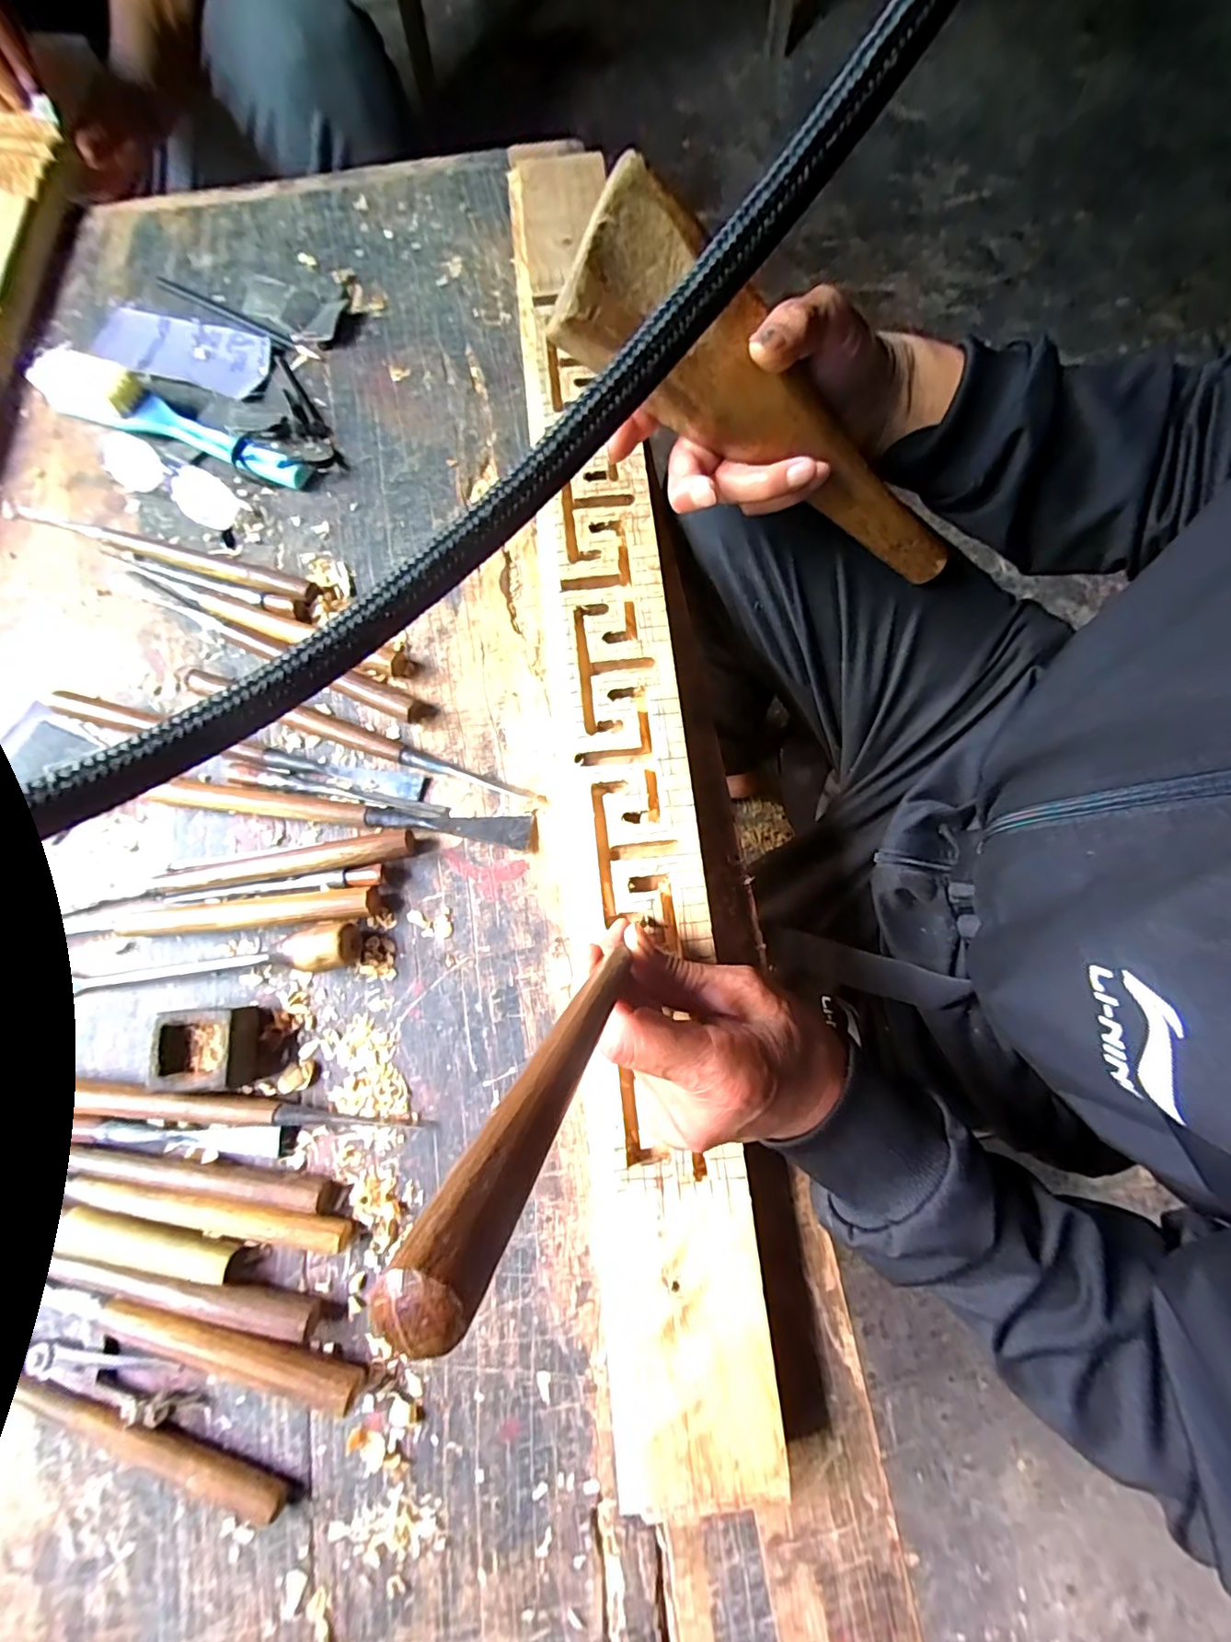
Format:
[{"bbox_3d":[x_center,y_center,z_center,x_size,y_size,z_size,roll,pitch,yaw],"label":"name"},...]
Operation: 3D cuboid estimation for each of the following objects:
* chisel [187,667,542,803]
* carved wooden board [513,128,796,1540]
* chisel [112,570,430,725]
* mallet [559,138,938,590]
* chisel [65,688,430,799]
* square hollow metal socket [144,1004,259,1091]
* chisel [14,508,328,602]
[{"bbox_3d":[-0.171,-0.056,0.379,0.256,0.015,0.017,19,78,5],"label":"chisel"},{"bbox_3d":[-0.010,-0.105,0.379,0.098,0.034,0.856,-7,77,-1],"label":"carved wooden board"},{"bbox_3d":[-0.252,-0.128,0.396,0.262,0.017,0.019,25,79,6],"label":"chisel"},{"bbox_3d":[0.098,-0.210,0.308,0.275,0.051,0.049,17,75,-30],"label":"mallet"},{"bbox_3d":[-0.253,-0.051,0.377,0.252,0.019,0.018,13,78,4],"label":"chisel"},{"bbox_3d":[-0.240,0.134,0.332,0.050,0.029,0.044,-4,77,0],"label":"square hollow metal socket"},{"bbox_3d":[-0.338,-0.197,0.415,0.250,0.014,0.022,16,78,5],"label":"chisel"}]

